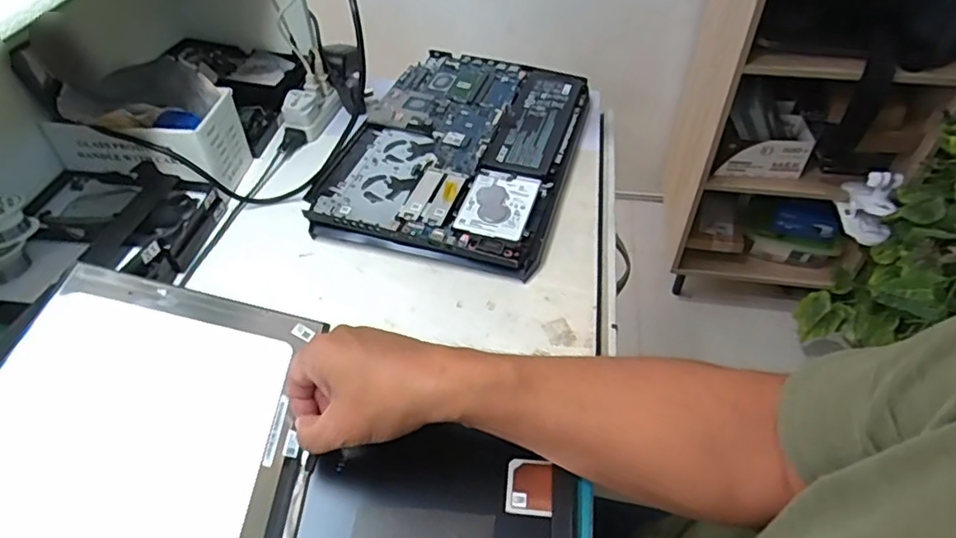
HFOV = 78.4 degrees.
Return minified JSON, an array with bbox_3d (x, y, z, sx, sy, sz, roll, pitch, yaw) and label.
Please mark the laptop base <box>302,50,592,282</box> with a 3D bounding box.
[{"bbox_3d":[-0.019,-0.153,0.708,0.262,0.024,0.373,12,49,12],"label":"laptop base"}]

